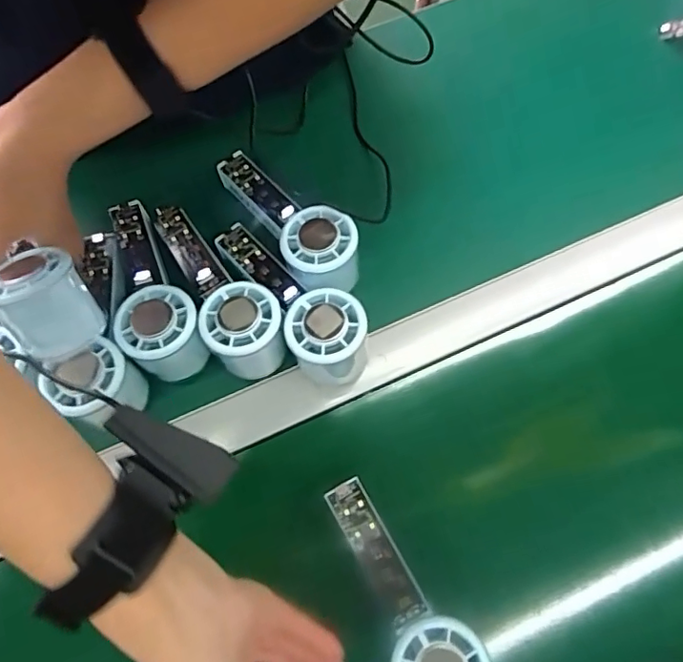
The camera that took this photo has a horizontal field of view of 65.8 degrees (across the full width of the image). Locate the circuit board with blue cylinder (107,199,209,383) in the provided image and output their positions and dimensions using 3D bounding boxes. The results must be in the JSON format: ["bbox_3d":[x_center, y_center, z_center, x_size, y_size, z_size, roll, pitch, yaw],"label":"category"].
[{"bbox_3d":[-0.156,-0.037,0.412,0.055,0.057,0.148,-29,73,-9],"label":"circuit board with blue cylinder"}]

